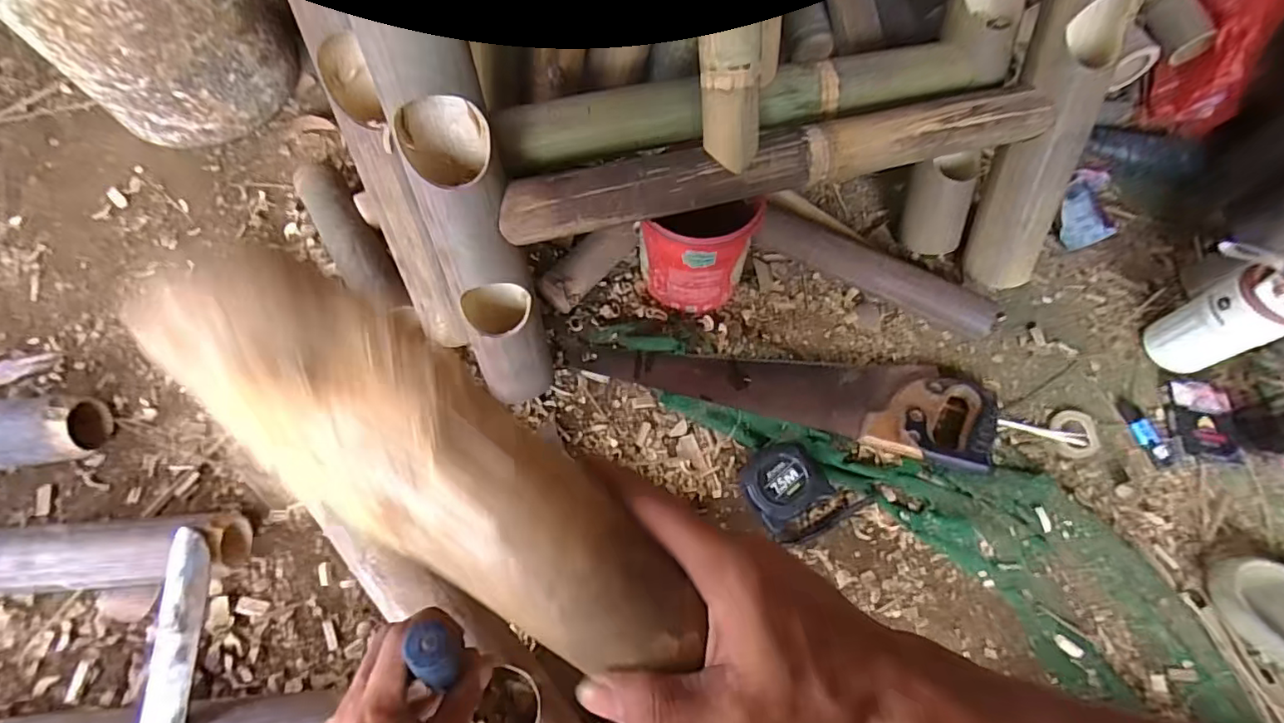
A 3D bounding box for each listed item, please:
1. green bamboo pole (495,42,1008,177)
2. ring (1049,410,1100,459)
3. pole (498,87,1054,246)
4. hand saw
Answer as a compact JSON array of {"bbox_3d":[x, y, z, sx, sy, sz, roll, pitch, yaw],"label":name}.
[{"bbox_3d":[0.118,-0.274,0.589,0.531,0.048,0.070,-13,68,-6],"label":"green bamboo pole"},{"bbox_3d":[0.520,0.085,0.677,0.054,0.008,0.056,0,68,-1],"label":"ring"},{"bbox_3d":[0.142,-0.203,0.564,0.567,0.046,0.058,-12,68,-6],"label":"pole"},{"bbox_3d":[0.168,0.017,0.680,0.499,0.036,0.124,14,68,5],"label":"hand saw"}]

